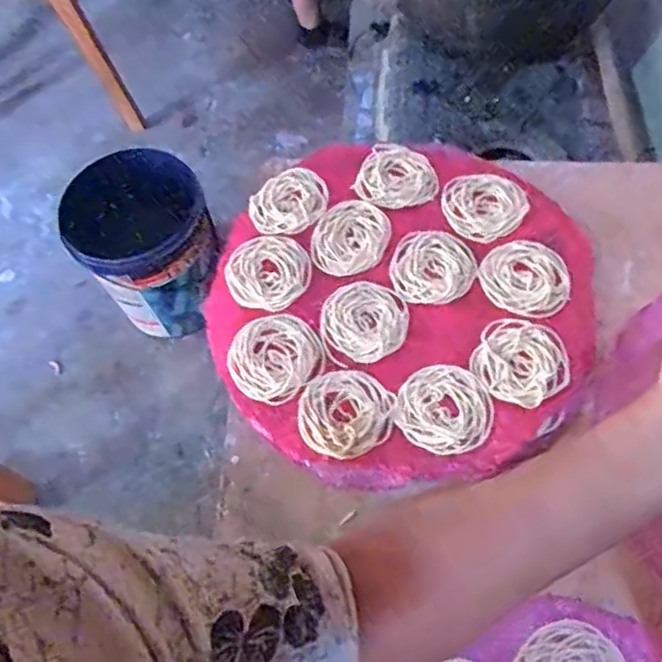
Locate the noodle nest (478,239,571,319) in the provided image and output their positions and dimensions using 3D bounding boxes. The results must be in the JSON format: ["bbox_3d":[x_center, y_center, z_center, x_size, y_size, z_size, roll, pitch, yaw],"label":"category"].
[{"bbox_3d":[0.172,-0.047,0.595,0.076,0.007,0.075,-1,63,2],"label":"noodle nest"}]

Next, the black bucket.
[{"bbox_3d":[-0.405,-0.184,1.505,0.276,0.426,0.247,-25,62,-10],"label":"black bucket"}]

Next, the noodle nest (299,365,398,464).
[{"bbox_3d":[0.012,0.066,0.548,0.078,0.011,0.072,-1,63,2],"label":"noodle nest"}]

